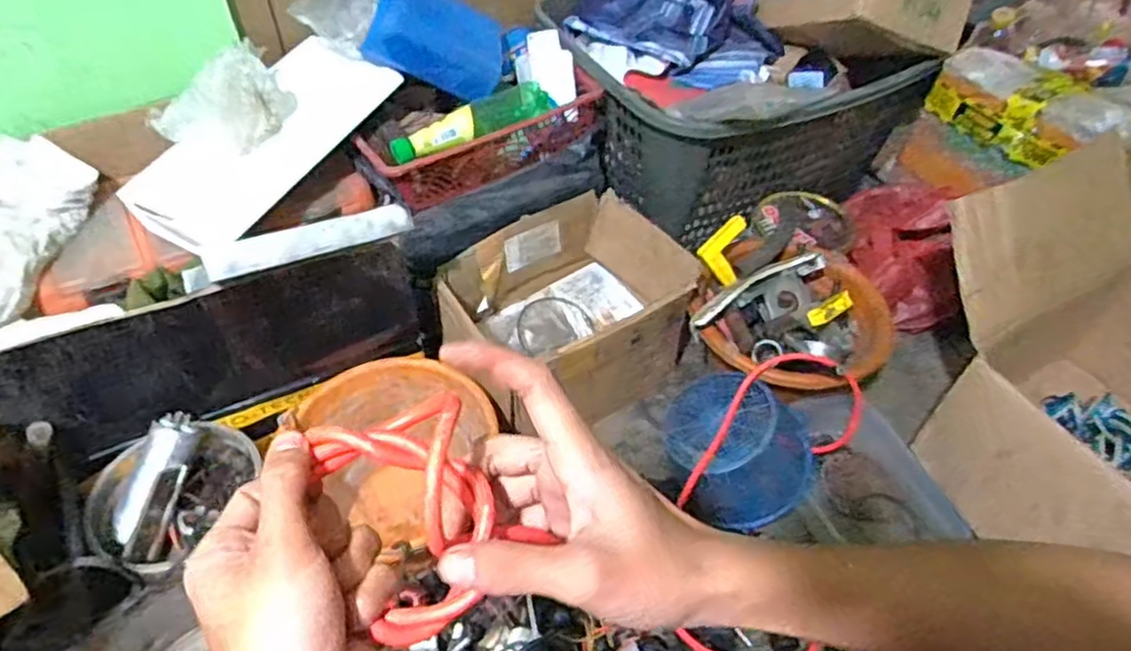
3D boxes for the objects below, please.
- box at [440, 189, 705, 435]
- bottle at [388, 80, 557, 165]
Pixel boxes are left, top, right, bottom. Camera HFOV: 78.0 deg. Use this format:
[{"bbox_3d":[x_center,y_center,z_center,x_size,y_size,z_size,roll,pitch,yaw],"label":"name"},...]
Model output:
[{"bbox_3d":[-0.001,-0.016,0.966,0.310,0.174,0.231,-24,54,-20],"label":"box"},{"bbox_3d":[-0.122,-0.269,0.924,0.233,0.053,0.053,-32,57,-25],"label":"bottle"}]

